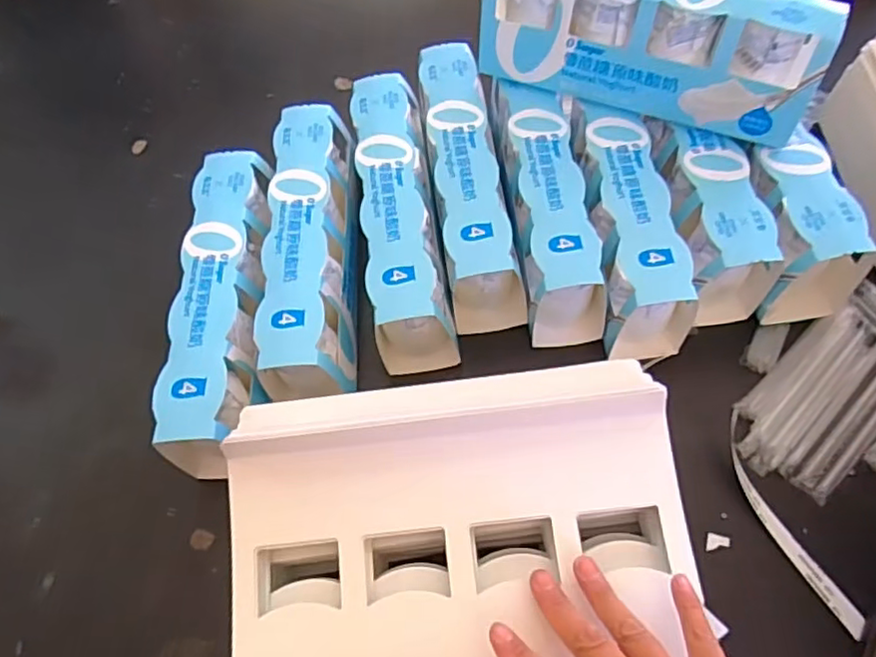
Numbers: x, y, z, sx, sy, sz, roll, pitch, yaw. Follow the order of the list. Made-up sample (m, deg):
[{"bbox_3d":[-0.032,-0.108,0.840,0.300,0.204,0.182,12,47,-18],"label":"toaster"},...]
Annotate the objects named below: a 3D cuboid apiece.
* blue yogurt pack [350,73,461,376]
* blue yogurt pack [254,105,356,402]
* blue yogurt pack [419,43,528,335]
[{"bbox_3d":[-0.036,-0.100,0.573,0.064,0.097,0.266,-9,62,-1],"label":"blue yogurt pack"},{"bbox_3d":[-0.108,-0.065,0.558,0.071,0.095,0.269,-3,62,2],"label":"blue yogurt pack"},{"bbox_3d":[0.025,-0.137,0.587,0.067,0.097,0.269,-10,62,-2],"label":"blue yogurt pack"}]

